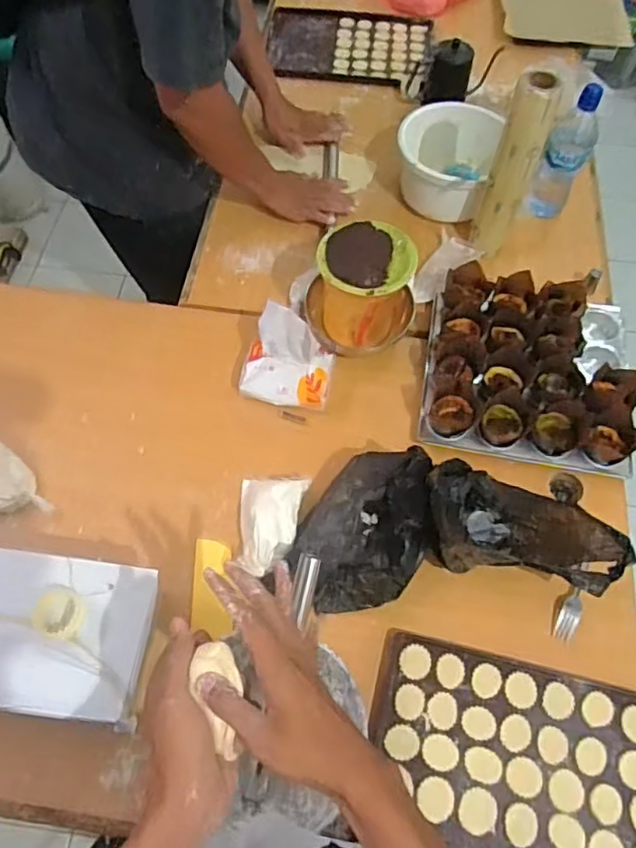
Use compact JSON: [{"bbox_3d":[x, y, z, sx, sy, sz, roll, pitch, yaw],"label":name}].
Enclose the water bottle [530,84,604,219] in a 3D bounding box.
[{"bbox_3d":[0.422,-0.452,1.056,0.067,0.232,0.073,21,64,10],"label":"water bottle"}]

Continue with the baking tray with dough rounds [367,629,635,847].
[{"bbox_3d":[0.250,0.411,0.726,0.383,0.024,0.239,14,63,6],"label":"baking tray with dough rounds"}]

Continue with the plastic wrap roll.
[{"bbox_3d":[0.302,-0.390,0.975,0.067,0.295,0.055,16,63,8],"label":"plastic wrap roll"}]

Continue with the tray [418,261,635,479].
[{"bbox_3d":[0.324,-0.090,0.948,0.302,0.070,0.298,11,63,5],"label":"tray"}]

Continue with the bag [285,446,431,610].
[{"bbox_3d":[0.060,0.134,0.800,0.159,0.118,0.207,26,65,12],"label":"bag"}]

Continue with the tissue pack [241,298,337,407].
[{"bbox_3d":[-0.048,-0.095,0.914,0.136,0.131,0.097,14,63,6],"label":"tissue pack"}]

